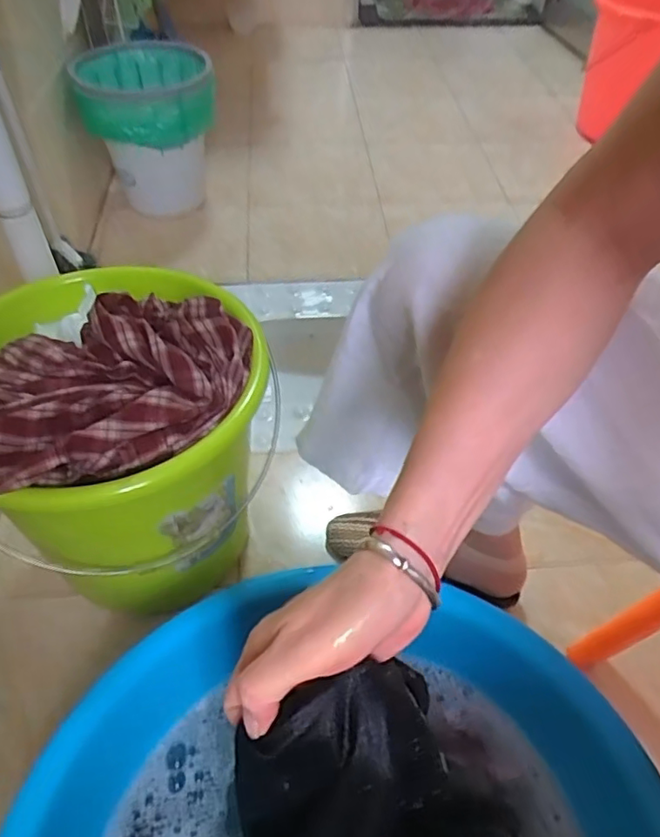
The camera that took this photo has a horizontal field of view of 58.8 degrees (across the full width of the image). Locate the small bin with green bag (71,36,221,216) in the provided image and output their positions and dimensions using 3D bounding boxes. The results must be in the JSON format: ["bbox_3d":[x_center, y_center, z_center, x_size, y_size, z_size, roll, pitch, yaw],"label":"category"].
[{"bbox_3d":[-0.360,-0.574,1.215,0.251,0.295,0.265,-14,51,-13],"label":"small bin with green bag"}]

